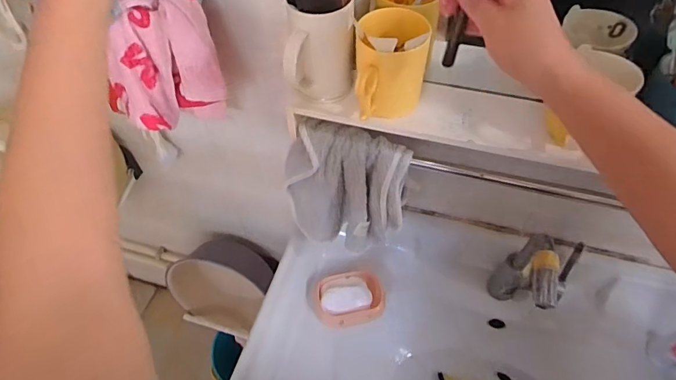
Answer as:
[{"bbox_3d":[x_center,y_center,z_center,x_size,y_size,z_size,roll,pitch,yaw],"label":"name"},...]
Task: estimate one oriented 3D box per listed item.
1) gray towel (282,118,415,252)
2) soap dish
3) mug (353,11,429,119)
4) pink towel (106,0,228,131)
[{"bbox_3d":[0.013,0.005,0.703,0.190,0.217,0.080,4,54,5],"label":"gray towel"},{"bbox_3d":[0.023,0.194,0.815,0.129,0.043,0.097,-14,54,-9],"label":"soap dish"},{"bbox_3d":[0.064,-0.150,0.544,0.084,0.113,0.104,6,54,6],"label":"mug"},{"bbox_3d":[-0.241,-0.168,0.641,0.148,0.200,0.088,-15,54,-9],"label":"pink towel"}]

